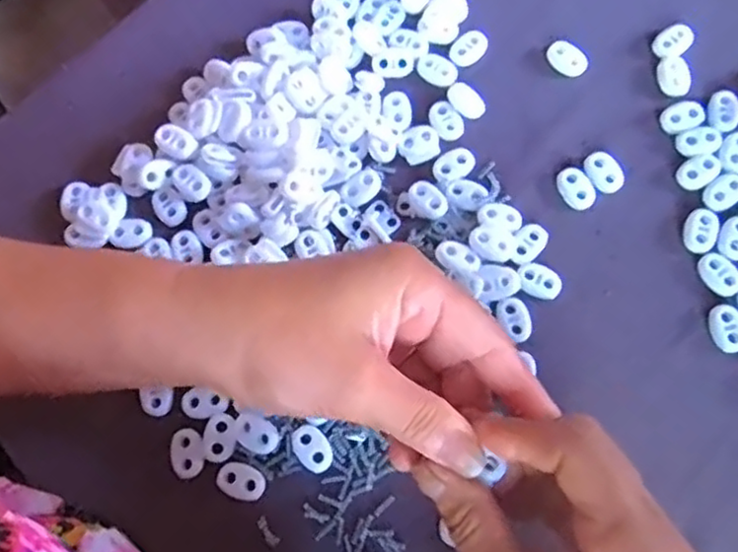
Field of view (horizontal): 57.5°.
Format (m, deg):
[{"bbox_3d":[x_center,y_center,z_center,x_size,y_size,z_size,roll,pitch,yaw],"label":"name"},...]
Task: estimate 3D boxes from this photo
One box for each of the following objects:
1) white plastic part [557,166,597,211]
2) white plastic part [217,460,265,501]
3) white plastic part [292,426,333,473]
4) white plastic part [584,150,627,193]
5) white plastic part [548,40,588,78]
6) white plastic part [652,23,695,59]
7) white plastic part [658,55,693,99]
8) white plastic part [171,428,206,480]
[{"bbox_3d":[0.107,-0.046,0.346,0.016,0.004,0.023,-32,73,-6],"label":"white plastic part"},{"bbox_3d":[-0.060,0.096,0.315,0.023,0.004,0.015,14,74,8],"label":"white plastic part"},{"bbox_3d":[-0.026,0.081,0.315,0.015,0.006,0.022,-32,73,-6],"label":"white plastic part"},{"bbox_3d":[0.121,-0.054,0.347,0.017,0.004,0.023,-32,73,-6],"label":"white plastic part"},{"bbox_3d":[0.108,-0.119,0.368,0.016,0.005,0.023,-40,74,-8],"label":"white plastic part"},{"bbox_3d":[0.164,-0.127,0.362,0.026,0.004,0.016,-39,74,-8],"label":"white plastic part"},{"bbox_3d":[0.163,-0.107,0.358,0.017,0.004,0.024,-6,72,2],"label":"white plastic part"},{"bbox_3d":[-0.086,0.083,0.317,0.015,0.004,0.022,-17,72,-1],"label":"white plastic part"}]

